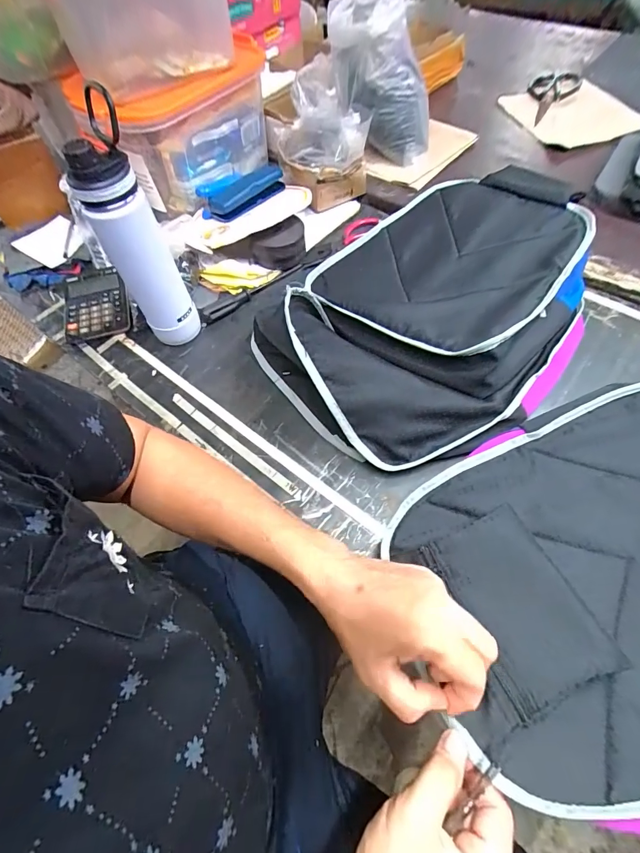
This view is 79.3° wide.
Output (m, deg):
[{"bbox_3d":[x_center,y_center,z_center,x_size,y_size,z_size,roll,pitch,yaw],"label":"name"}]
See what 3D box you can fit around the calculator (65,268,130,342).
[{"bbox_3d":[-0.376,-0.208,0.648,0.108,0.014,0.147,-17,68,-2],"label":"calculator"}]

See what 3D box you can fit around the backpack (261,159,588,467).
[{"bbox_3d":[0.197,-0.199,0.573,0.564,0.110,0.365,-42,65,-16],"label":"backpack"}]

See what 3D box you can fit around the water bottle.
[{"bbox_3d":[-0.237,-0.223,0.507,0.079,0.277,0.083,-32,60,-10],"label":"water bottle"}]

